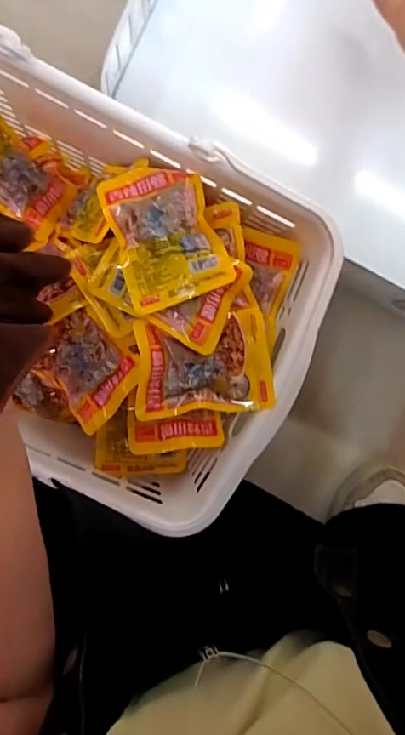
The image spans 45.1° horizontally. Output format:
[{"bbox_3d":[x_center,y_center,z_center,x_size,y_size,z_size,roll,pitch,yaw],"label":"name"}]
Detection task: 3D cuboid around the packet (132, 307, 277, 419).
[{"bbox_3d":[0.001,-0.003,0.422,0.114,0.020,0.086,-3,98,-6],"label":"packet"}]

